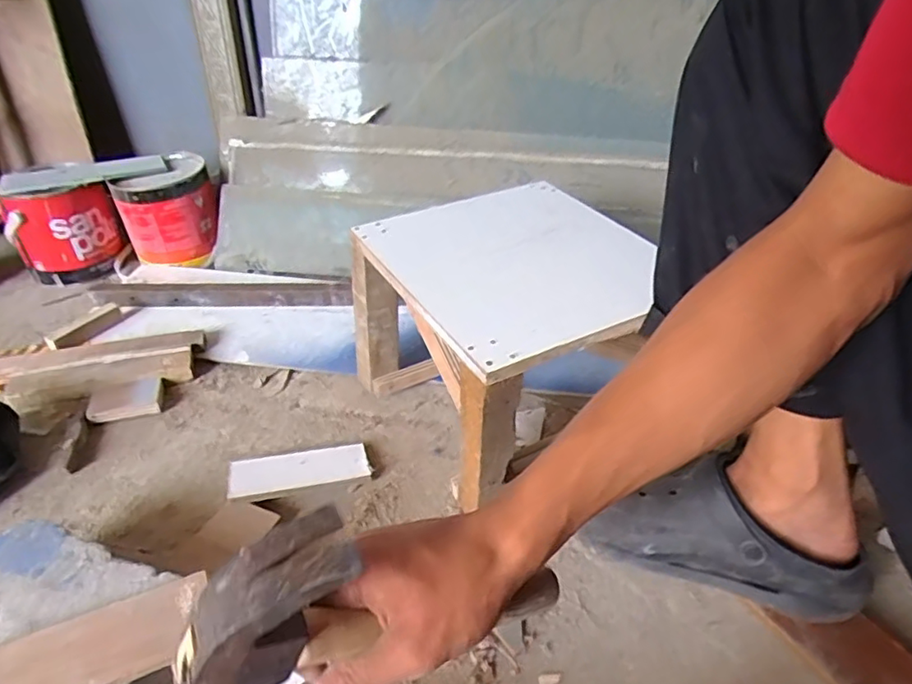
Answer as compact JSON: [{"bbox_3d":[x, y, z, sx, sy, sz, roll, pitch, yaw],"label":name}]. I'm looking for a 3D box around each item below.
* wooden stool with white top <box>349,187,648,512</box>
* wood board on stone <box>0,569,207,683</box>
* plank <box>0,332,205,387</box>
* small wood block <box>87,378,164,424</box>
[{"bbox_3d":[0.061,-0.006,0.684,0.271,0.230,0.295,-19,41,-25],"label":"wooden stool with white top"},{"bbox_3d":[-0.271,0.220,0.414,0.175,0.015,0.063,-14,39,-21],"label":"wood board on stone"},{"bbox_3d":[-0.580,0.039,0.765,0.462,0.032,0.081,-5,37,-9],"label":"plank"},{"bbox_3d":[-0.411,0.074,0.735,0.082,0.019,0.058,-11,38,-17],"label":"small wood block"}]

